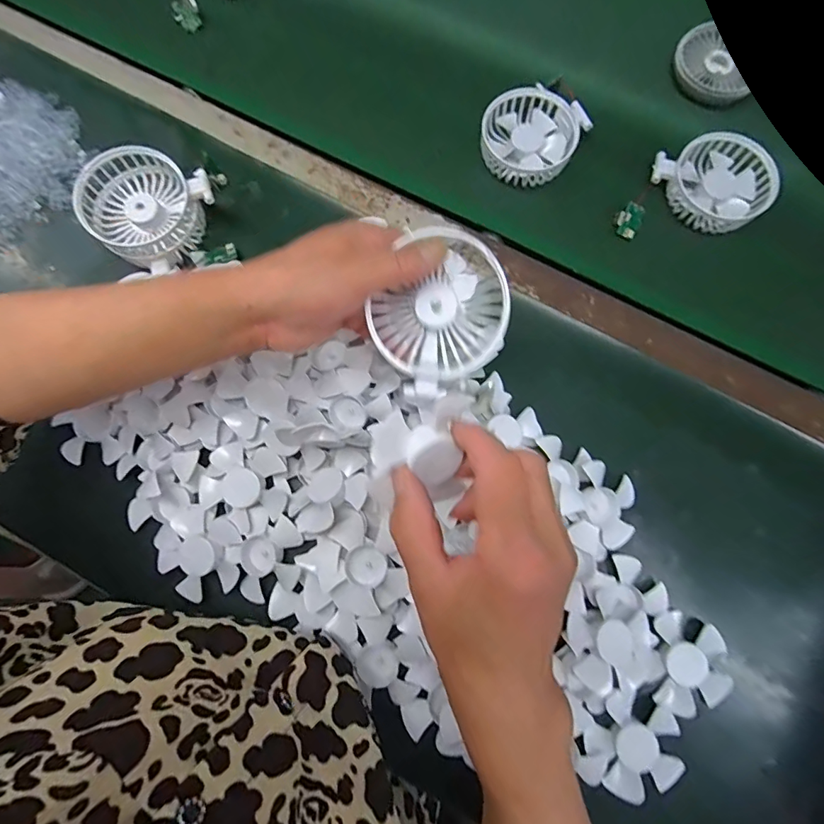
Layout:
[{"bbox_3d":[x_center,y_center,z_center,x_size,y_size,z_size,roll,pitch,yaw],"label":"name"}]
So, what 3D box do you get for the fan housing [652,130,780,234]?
[{"bbox_3d":[0.289,-0.218,0.432,0.089,0.024,0.095,1,80,-6],"label":"fan housing"}]

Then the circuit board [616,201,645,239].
[{"bbox_3d":[0.207,-0.182,0.434,0.025,0.007,0.030,26,100,-8],"label":"circuit board"}]

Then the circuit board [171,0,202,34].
[{"bbox_3d":[-0.239,-0.426,0.489,0.027,0.028,0.008,-14,54,14],"label":"circuit board"}]

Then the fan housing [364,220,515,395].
[{"bbox_3d":[0.016,-0.067,0.300,0.090,0.042,0.094,-33,95,4],"label":"fan housing"}]

